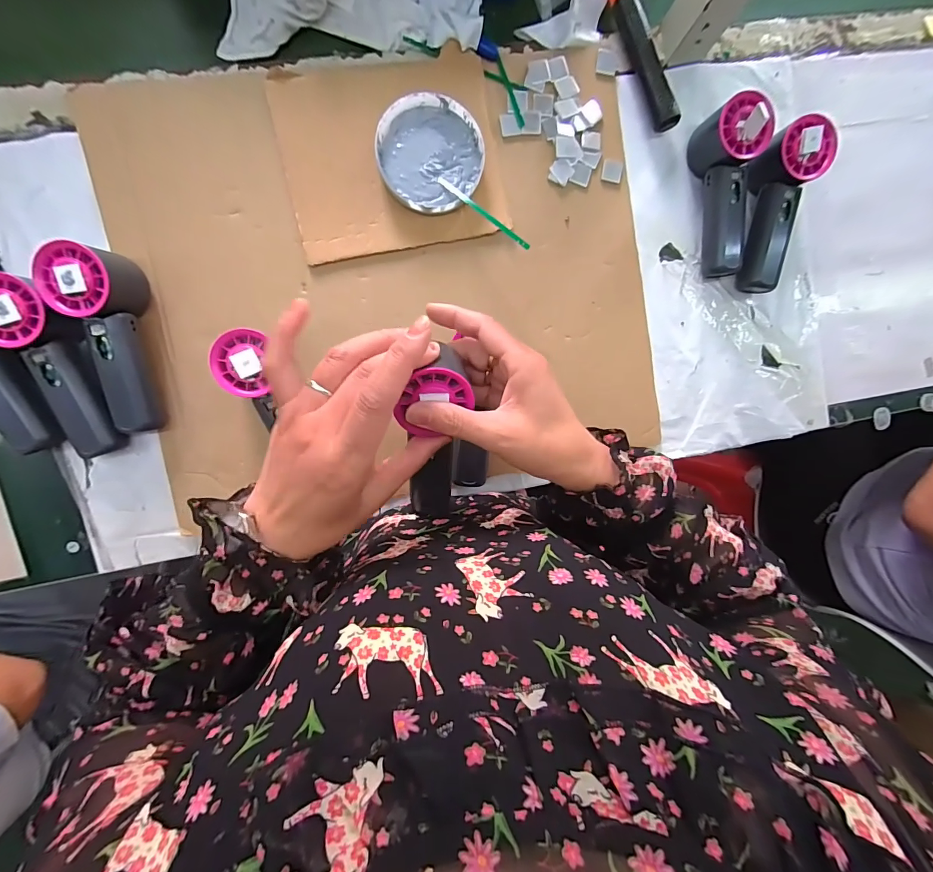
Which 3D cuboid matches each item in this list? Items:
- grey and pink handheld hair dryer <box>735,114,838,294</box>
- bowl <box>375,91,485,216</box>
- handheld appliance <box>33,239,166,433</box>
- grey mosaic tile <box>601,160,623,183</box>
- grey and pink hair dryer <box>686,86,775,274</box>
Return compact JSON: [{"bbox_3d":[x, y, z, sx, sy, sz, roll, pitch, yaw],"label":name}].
[{"bbox_3d":[0.324,-0.236,0.415,0.057,0.046,0.158,5,106,-8],"label":"grey and pink handheld hair dryer"},{"bbox_3d":[-0.035,-0.267,0.379,0.098,0.018,0.102,-1,94,-7],"label":"bowl"},{"bbox_3d":[-0.313,-0.079,0.344,0.057,0.058,0.152,-3,95,-7],"label":"handheld appliance"},{"bbox_3d":[0.151,-0.276,0.410,0.020,0.005,0.022,9,93,-8],"label":"grey mosaic tile"},{"bbox_3d":[0.268,-0.247,0.402,0.054,0.059,0.153,-5,95,-7],"label":"grey and pink hair dryer"}]

